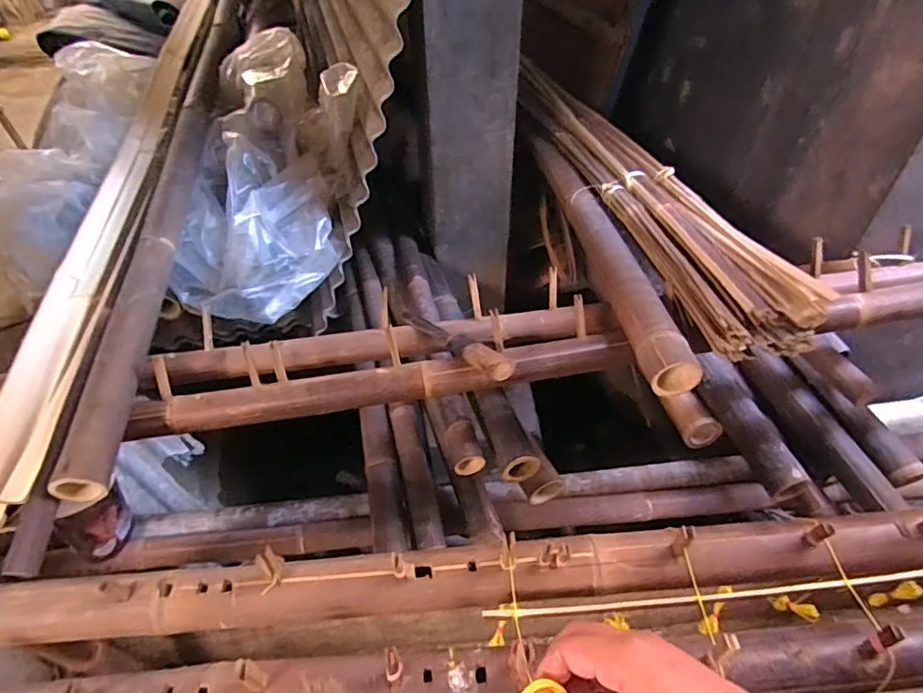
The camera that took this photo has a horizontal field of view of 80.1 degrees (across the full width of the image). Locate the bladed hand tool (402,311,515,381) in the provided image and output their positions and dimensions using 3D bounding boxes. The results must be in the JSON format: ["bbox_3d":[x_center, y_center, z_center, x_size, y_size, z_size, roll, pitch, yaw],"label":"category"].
[{"bbox_3d":[-0.018,-0.010,0.931,0.045,0.040,0.290,-29,35,-25],"label":"bladed hand tool"}]

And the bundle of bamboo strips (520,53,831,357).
[{"bbox_3d":[0.341,-0.389,1.178,0.187,0.066,1.101,-10,45,-9],"label":"bundle of bamboo strips"}]

